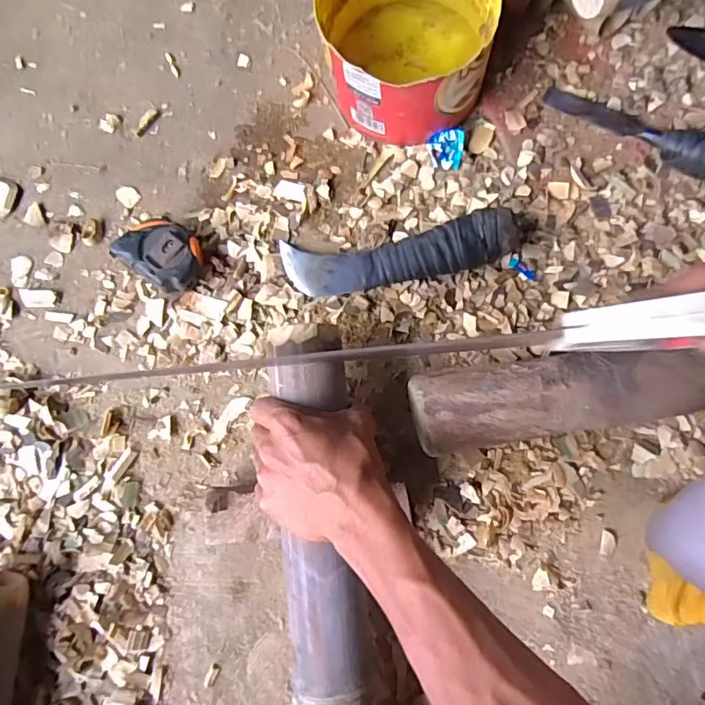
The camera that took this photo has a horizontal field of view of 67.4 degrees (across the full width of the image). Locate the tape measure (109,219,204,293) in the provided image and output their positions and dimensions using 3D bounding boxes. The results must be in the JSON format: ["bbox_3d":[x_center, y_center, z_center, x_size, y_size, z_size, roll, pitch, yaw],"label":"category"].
[{"bbox_3d":[-0.172,-0.089,0.488,0.068,0.039,0.056,35,81,8],"label":"tape measure"}]

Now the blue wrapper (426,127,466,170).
[{"bbox_3d":[0.088,-0.194,0.503,0.034,0.021,0.034,6,79,2],"label":"blue wrapper"}]

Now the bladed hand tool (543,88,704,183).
[{"bbox_3d":[0.278,-0.203,0.481,0.206,0.038,0.034,31,81,7],"label":"bladed hand tool"}]

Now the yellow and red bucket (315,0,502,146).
[{"bbox_3d":[0.049,-0.287,0.482,0.149,0.110,0.160,-21,79,-3],"label":"yellow and red bucket"}]

